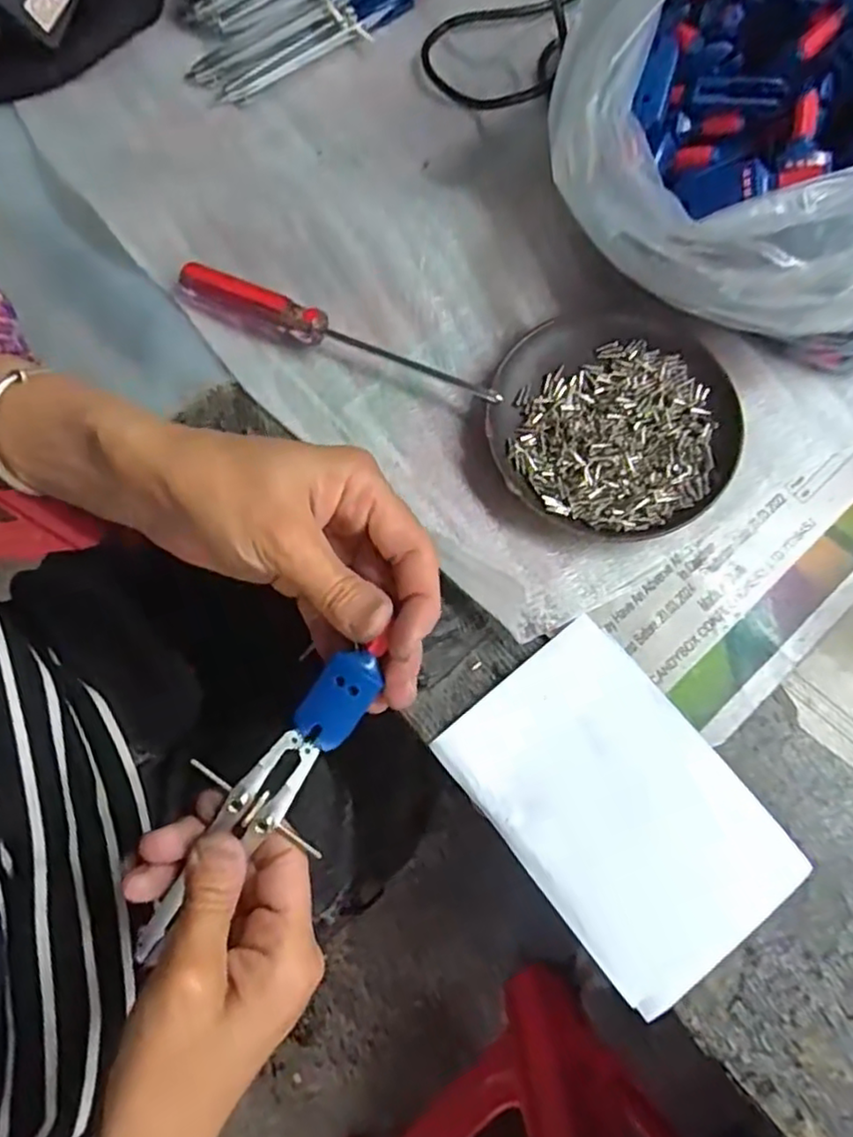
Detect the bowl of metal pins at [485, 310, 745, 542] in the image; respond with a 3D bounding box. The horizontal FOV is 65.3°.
[{"bbox_3d":[0.092,-0.070,0.324,0.115,0.015,0.120,0,75,2],"label":"bowl of metal pins"}]

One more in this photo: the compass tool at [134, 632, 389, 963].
[{"bbox_3d":[-0.063,0.090,0.258,0.047,0.014,0.147,39,95,10],"label":"compass tool"}]

